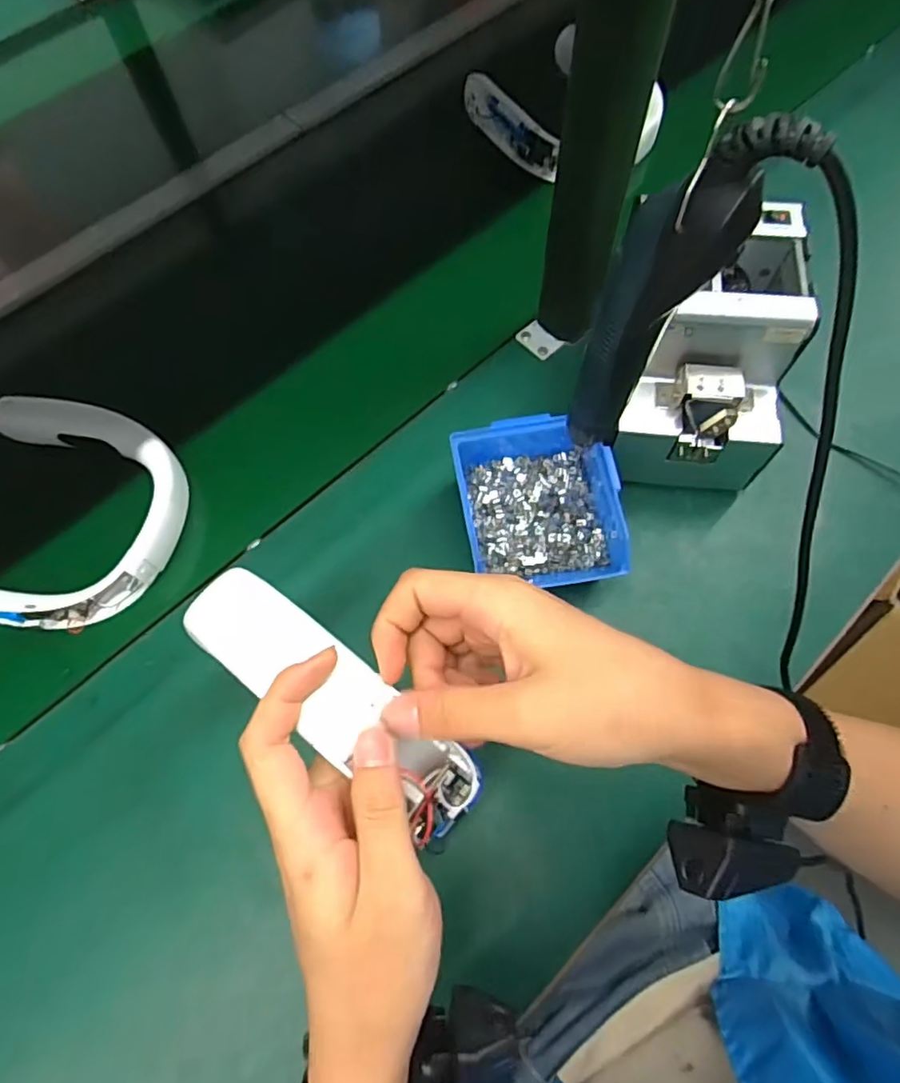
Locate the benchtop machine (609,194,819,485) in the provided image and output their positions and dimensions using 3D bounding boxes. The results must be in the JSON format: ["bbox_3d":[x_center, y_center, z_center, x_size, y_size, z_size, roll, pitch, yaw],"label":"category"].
[{"bbox_3d":[0.209,-0.146,0.496,0.115,0.156,0.163,9,69,6],"label":"benchtop machine"}]

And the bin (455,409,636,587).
[{"bbox_3d":[0.068,-0.032,0.495,0.121,0.071,0.143,-6,68,0],"label":"bin"}]

